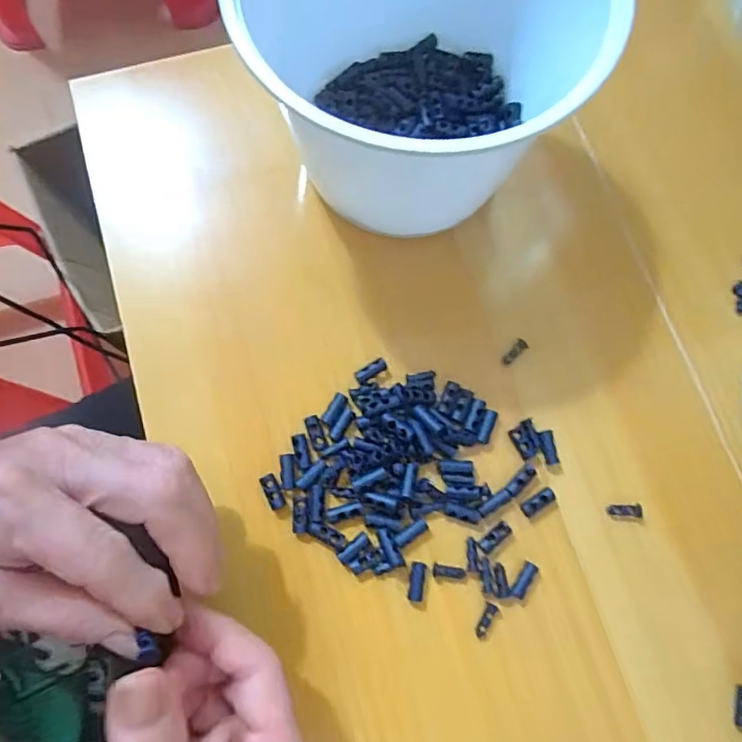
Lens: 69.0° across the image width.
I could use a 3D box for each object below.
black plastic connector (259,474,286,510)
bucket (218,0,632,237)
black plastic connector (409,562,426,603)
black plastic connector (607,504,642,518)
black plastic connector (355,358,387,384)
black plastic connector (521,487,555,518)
[{"bbox_3d":[-0.050,0.062,0.277,0.008,0.004,0.019,-26,79,-6],"label":"black plastic connector"},{"bbox_3d":[0.026,-0.154,0.273,0.158,0.114,0.173,0,78,-1],"label":"bucket"},{"bbox_3d":[0.023,0.105,0.268,0.007,0.004,0.018,12,78,2],"label":"black plastic connector"},{"bbox_3d":[0.133,0.073,0.282,0.017,0.004,0.007,2,78,-1],"label":"black plastic connector"},{"bbox_3d":[0.000,0.000,0.293,0.018,0.005,0.007,-33,80,-8],"label":"black plastic connector"},{"bbox_3d":[0.087,0.068,0.280,0.019,0.004,0.008,-32,80,-7],"label":"black plastic connector"}]

